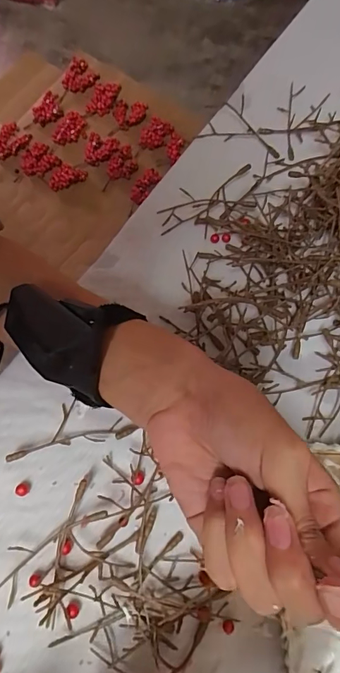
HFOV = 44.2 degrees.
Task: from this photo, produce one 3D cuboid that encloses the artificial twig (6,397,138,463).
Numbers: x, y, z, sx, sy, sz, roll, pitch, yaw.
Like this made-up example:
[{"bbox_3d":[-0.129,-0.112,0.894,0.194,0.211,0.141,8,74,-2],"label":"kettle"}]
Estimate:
[{"bbox_3d":[-0.070,0.063,0.294,0.090,0.010,0.031,-10,70,-3],"label":"artificial twig"}]

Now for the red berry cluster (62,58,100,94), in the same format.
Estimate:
[{"bbox_3d":[-0.158,-0.470,0.760,0.054,0.023,0.054,17,70,8],"label":"red berry cluster"}]

